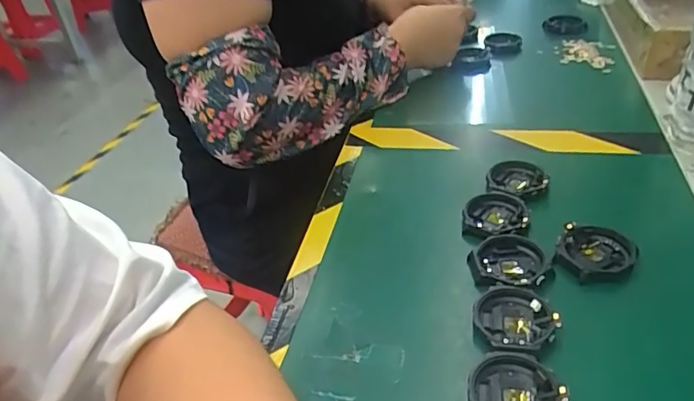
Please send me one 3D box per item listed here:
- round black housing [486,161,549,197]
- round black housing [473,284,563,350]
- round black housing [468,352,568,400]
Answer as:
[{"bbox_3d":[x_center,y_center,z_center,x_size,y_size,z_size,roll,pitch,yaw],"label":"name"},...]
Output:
[{"bbox_3d":[0.142,-0.019,0.451,0.047,0.014,0.046,-5,36,3],"label":"round black housing"},{"bbox_3d":[0.106,0.074,0.334,0.049,0.009,0.047,-5,36,3],"label":"round black housing"},{"bbox_3d":[0.094,0.107,0.293,0.049,0.008,0.049,-5,36,3],"label":"round black housing"}]

